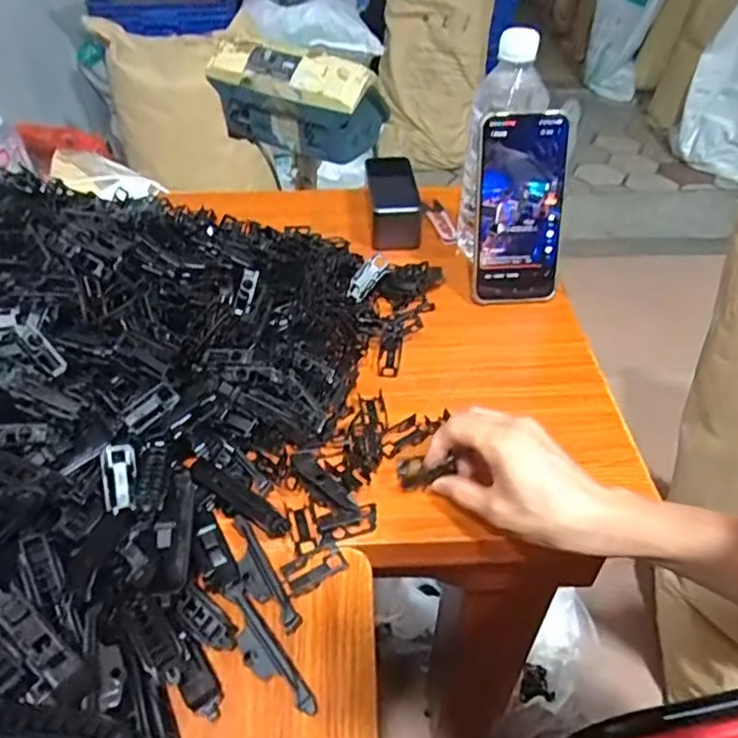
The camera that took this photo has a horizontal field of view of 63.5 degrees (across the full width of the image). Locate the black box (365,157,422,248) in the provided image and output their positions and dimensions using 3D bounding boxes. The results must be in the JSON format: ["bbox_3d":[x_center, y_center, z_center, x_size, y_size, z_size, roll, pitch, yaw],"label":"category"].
[{"bbox_3d":[0.027,-0.183,0.663,0.052,0.055,0.124,-3,44,-4],"label":"black box"}]

